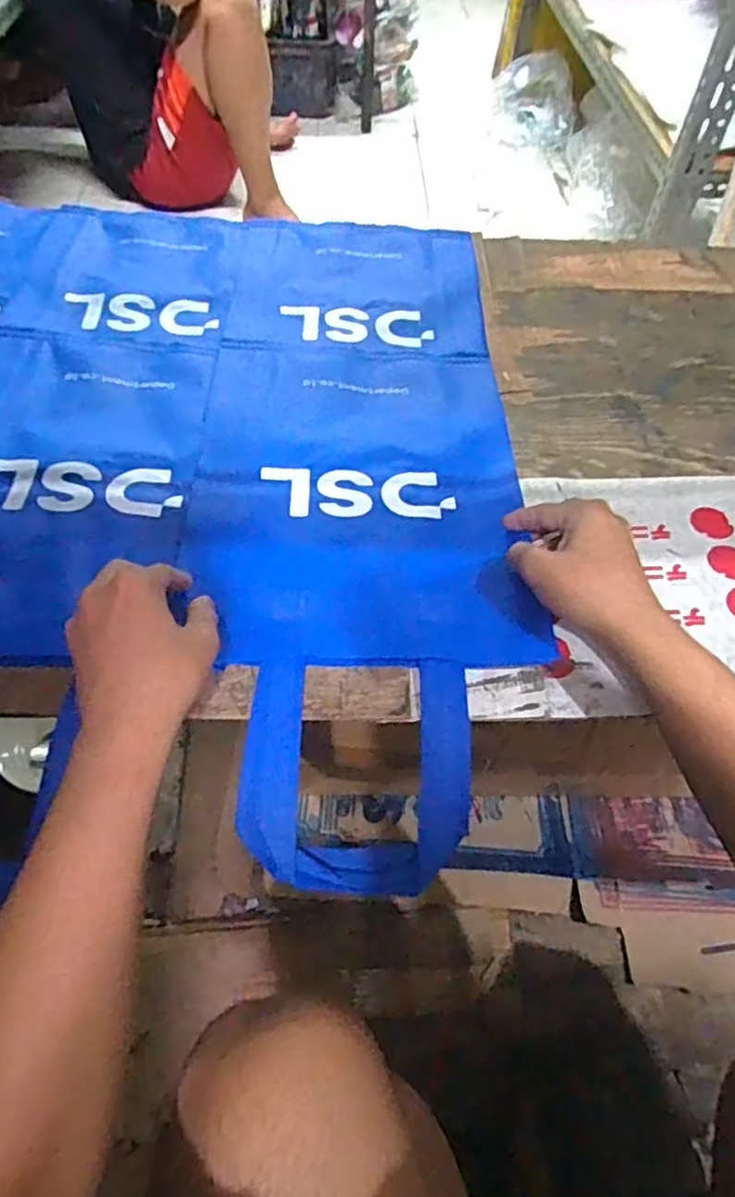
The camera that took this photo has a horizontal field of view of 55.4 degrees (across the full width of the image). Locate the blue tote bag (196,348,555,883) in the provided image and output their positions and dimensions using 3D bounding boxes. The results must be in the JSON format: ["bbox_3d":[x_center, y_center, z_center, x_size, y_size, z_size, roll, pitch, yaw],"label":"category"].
[{"bbox_3d":[-0.002,-0.034,0.518,0.239,0.035,0.464,0,54,-3],"label":"blue tote bag"}]

